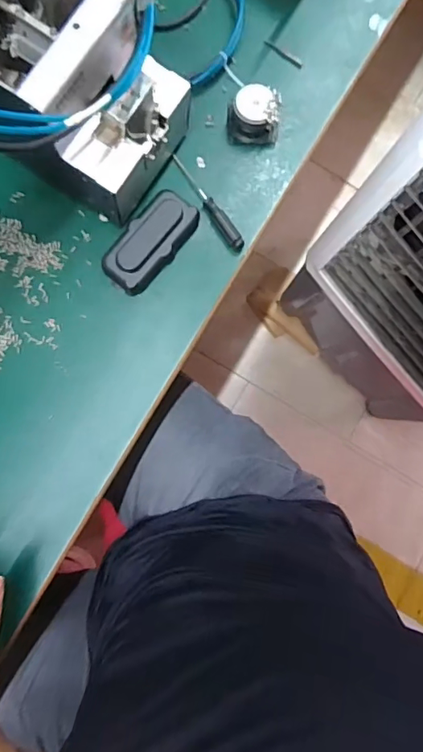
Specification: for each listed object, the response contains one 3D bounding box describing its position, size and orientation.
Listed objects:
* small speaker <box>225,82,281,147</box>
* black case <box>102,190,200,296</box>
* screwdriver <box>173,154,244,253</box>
[{"bbox_3d":[0.045,-0.272,0.516,0.052,0.035,0.044,1,86,-4],"label":"small speaker"},{"bbox_3d":[-0.062,-0.136,0.503,0.050,0.025,0.107,41,84,-1],"label":"black case"},{"bbox_3d":[-0.005,-0.178,0.508,0.016,0.008,0.118,-37,89,-6],"label":"screwdriver"}]

